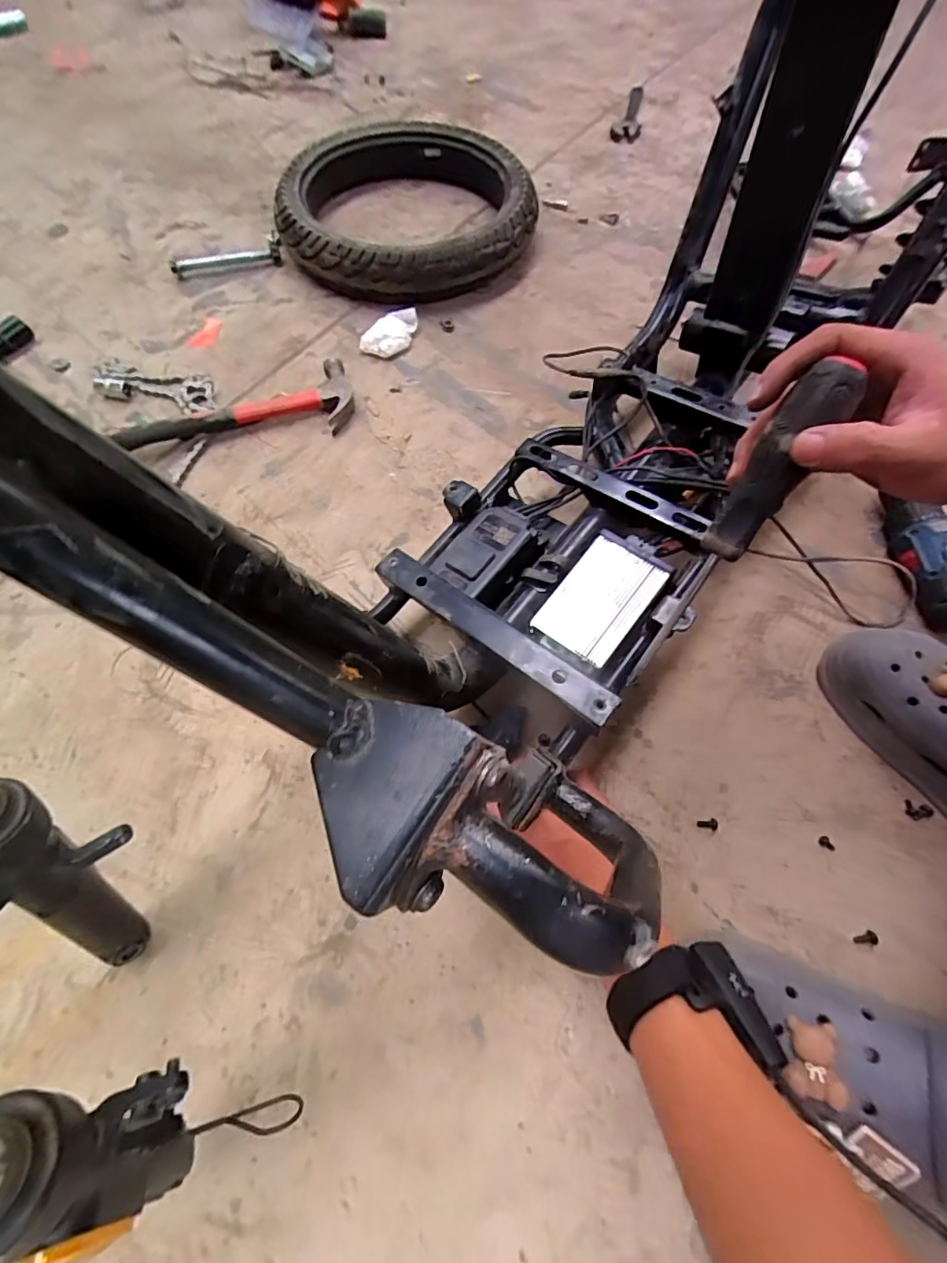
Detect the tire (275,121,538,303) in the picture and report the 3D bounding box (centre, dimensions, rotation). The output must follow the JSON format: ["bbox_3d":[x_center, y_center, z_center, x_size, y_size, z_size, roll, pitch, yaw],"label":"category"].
[{"bbox_3d":[-0.092,-0.609,0.717,0.345,0.070,0.355,1,67,-1],"label":"tire"}]

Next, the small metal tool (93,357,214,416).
[{"bbox_3d":[-0.393,-0.302,0.609,0.170,0.015,0.062,14,67,4],"label":"small metal tool"}]

